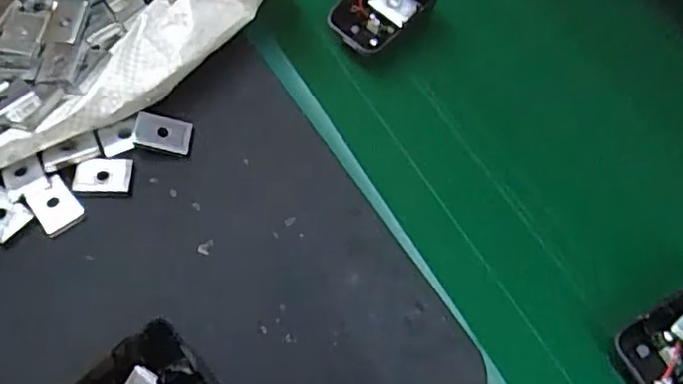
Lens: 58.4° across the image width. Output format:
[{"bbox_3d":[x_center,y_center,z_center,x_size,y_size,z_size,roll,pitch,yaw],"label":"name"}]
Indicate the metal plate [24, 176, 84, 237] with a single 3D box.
[{"bbox_3d":[-0.143,0.006,0.304,0.019,0.004,0.026,-36,69,-21],"label":"metal plate"}]

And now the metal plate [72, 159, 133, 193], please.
[{"bbox_3d":[-0.122,-0.009,0.312,0.028,0.004,0.018,-1,61,-4],"label":"metal plate"}]

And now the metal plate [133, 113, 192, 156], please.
[{"bbox_3d":[-0.095,-0.031,0.326,0.028,0.005,0.020,11,56,-16],"label":"metal plate"}]

